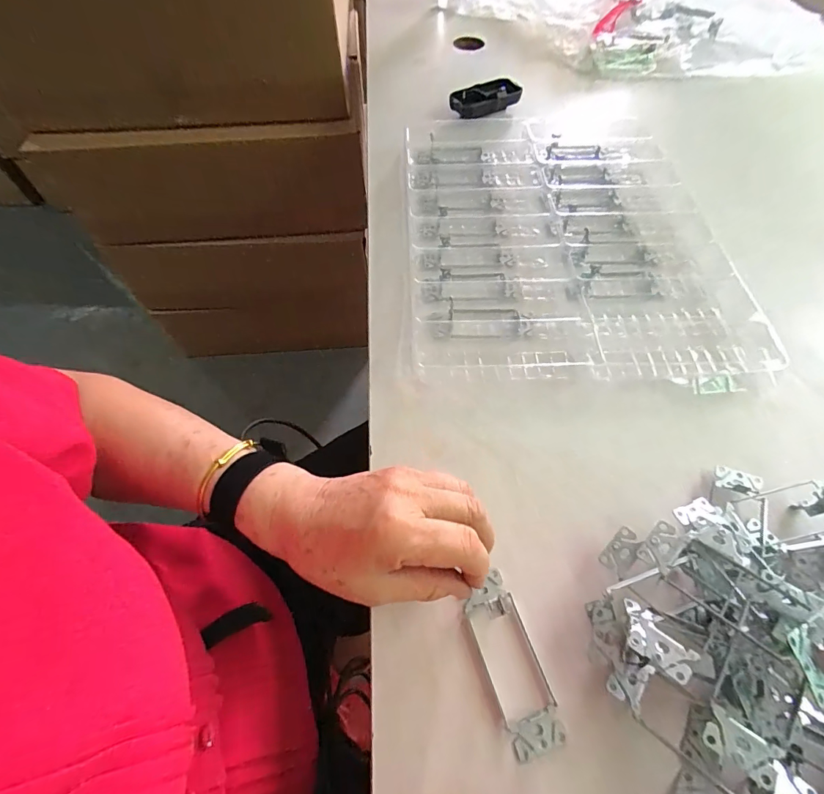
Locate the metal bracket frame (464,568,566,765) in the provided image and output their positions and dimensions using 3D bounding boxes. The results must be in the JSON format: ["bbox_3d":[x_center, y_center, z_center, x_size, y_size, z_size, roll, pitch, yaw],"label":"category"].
[{"bbox_3d":[0.066,0.174,0.274,0.038,0.016,0.107,-14,60,-5],"label":"metal bracket frame"}]

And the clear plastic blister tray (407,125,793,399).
[{"bbox_3d":[0.167,-0.194,0.479,0.334,0.031,0.415,-2,59,0],"label":"clear plastic blister tray"}]

